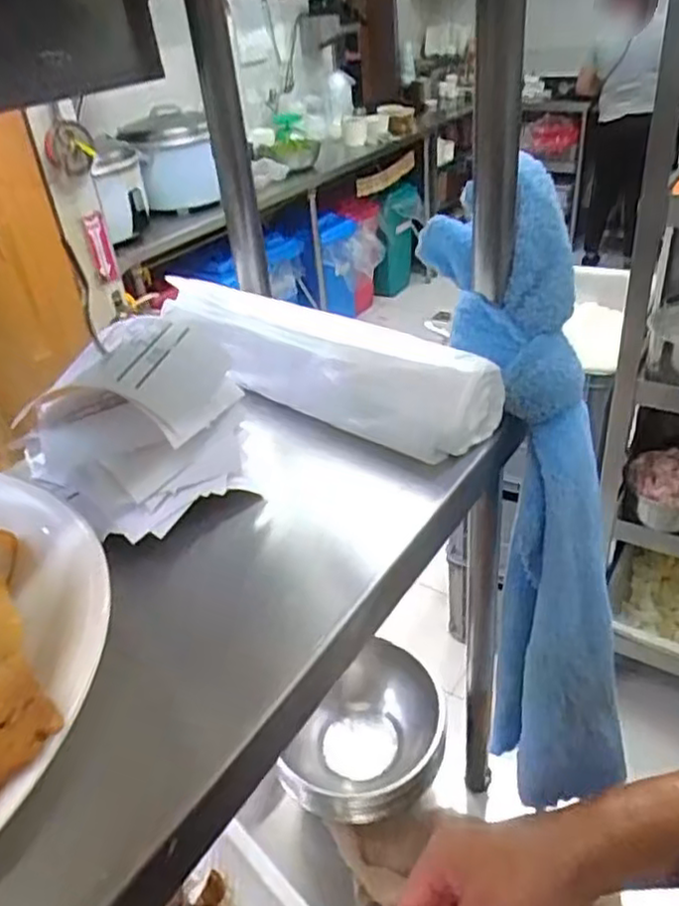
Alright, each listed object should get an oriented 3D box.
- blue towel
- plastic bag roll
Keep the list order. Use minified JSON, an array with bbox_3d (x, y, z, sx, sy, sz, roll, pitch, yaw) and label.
[{"bbox_3d":[0.133,0.046,0.500,0.079,0.446,0.179,-14,35,-10],"label":"blue towel"},{"bbox_3d":[-0.021,-0.062,0.449,0.253,0.052,0.050,21,43,34],"label":"plastic bag roll"}]

